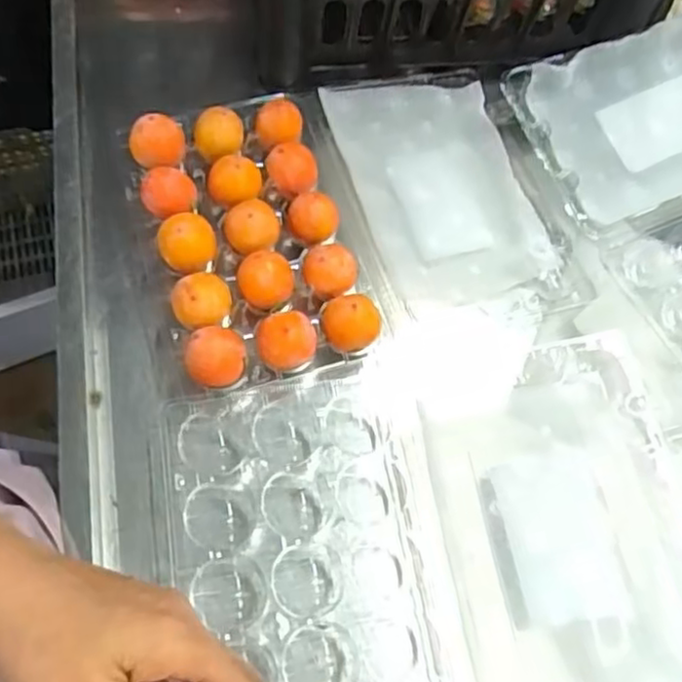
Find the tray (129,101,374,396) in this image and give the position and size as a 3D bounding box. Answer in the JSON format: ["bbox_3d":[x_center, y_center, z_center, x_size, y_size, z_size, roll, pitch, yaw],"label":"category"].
[{"bbox_3d":[-0.068,-0.079,0.511,0.147,0.054,0.237,-11,66,-8],"label":"tray"}]

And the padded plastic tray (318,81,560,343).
[{"bbox_3d":[0.071,-0.121,0.549,0.143,0.031,0.204,-15,67,-10],"label":"padded plastic tray"}]

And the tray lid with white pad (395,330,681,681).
[{"bbox_3d":[0.159,0.117,0.432,0.186,0.038,0.249,-10,66,-8],"label":"tray lid with white pad"}]

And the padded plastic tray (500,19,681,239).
[{"bbox_3d":[0.253,-0.182,0.578,0.212,0.026,0.142,-24,85,-15],"label":"padded plastic tray"}]

